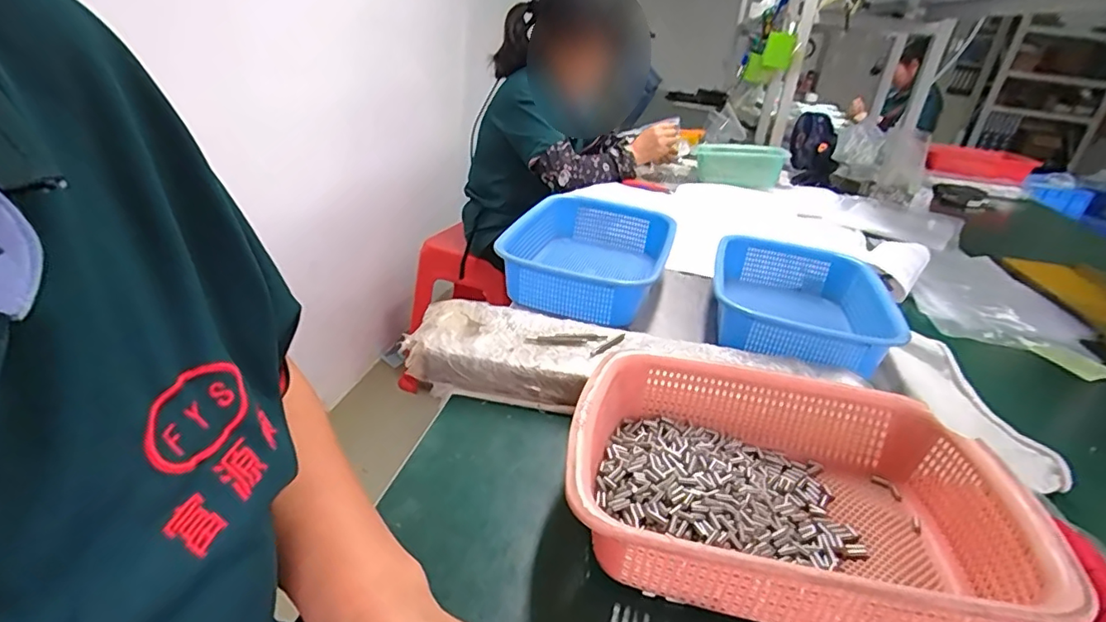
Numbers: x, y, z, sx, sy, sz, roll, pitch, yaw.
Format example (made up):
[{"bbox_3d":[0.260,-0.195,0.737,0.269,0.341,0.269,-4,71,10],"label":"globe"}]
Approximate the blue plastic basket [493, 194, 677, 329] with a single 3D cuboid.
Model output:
[{"bbox_3d":[0.052,-0.075,0.766,0.196,0.087,0.283,13,28,14],"label":"blue plastic basket"}]

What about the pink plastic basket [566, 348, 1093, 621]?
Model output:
[{"bbox_3d":[0.159,0.128,0.399,0.290,0.082,0.211,9,27,6],"label":"pink plastic basket"}]

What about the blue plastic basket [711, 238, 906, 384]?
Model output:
[{"bbox_3d":[0.304,0.001,0.704,0.209,0.090,0.287,17,29,21],"label":"blue plastic basket"}]

